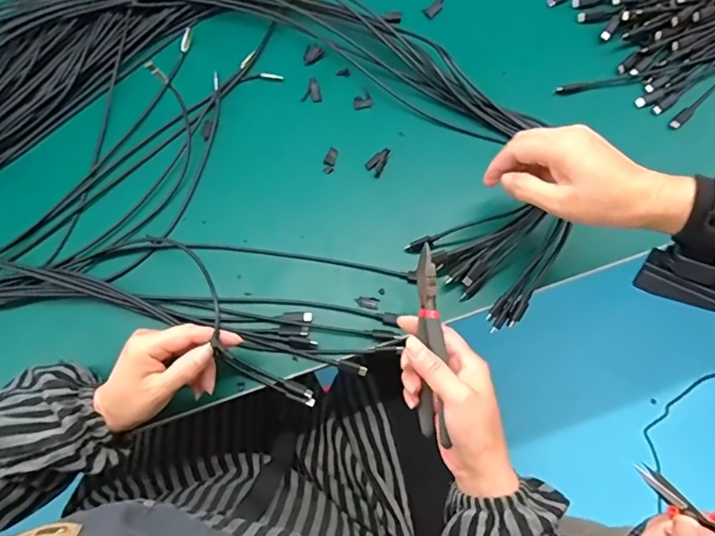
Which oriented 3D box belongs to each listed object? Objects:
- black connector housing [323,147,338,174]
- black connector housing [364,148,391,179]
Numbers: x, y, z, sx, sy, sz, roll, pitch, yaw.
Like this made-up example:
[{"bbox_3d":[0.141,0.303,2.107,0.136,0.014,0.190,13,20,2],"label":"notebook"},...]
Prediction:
[{"bbox_3d":[-0.029,-0.112,0.536,0.012,0.004,0.030,10,75,5],"label":"black connector housing"},{"bbox_3d":[0.020,-0.110,0.532,0.019,0.008,0.032,23,76,9],"label":"black connector housing"}]

